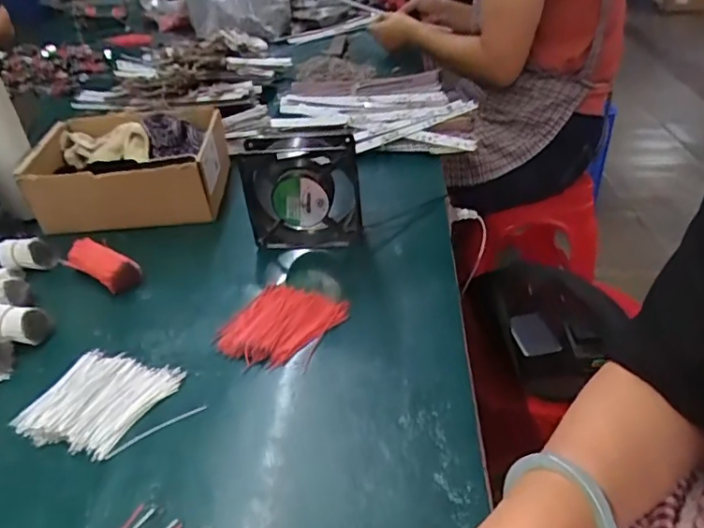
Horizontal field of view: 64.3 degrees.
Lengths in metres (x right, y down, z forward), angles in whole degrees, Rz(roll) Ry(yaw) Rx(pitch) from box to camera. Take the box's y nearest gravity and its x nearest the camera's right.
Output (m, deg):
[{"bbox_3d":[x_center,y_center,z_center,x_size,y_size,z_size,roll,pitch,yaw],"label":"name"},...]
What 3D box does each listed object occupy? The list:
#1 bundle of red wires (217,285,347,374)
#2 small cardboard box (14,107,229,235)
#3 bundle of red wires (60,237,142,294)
[{"bbox_3d":[-0.064,0.054,0.519,0.091,0.013,0.096,14,39,26],"label":"bundle of red wires"},{"bbox_3d":[-0.284,-0.124,0.722,0.223,0.085,0.185,-8,35,-3],"label":"small cardboard box"},{"bbox_3d":[-0.268,0.001,0.601,0.089,0.029,0.033,17,40,29],"label":"bundle of red wires"}]

